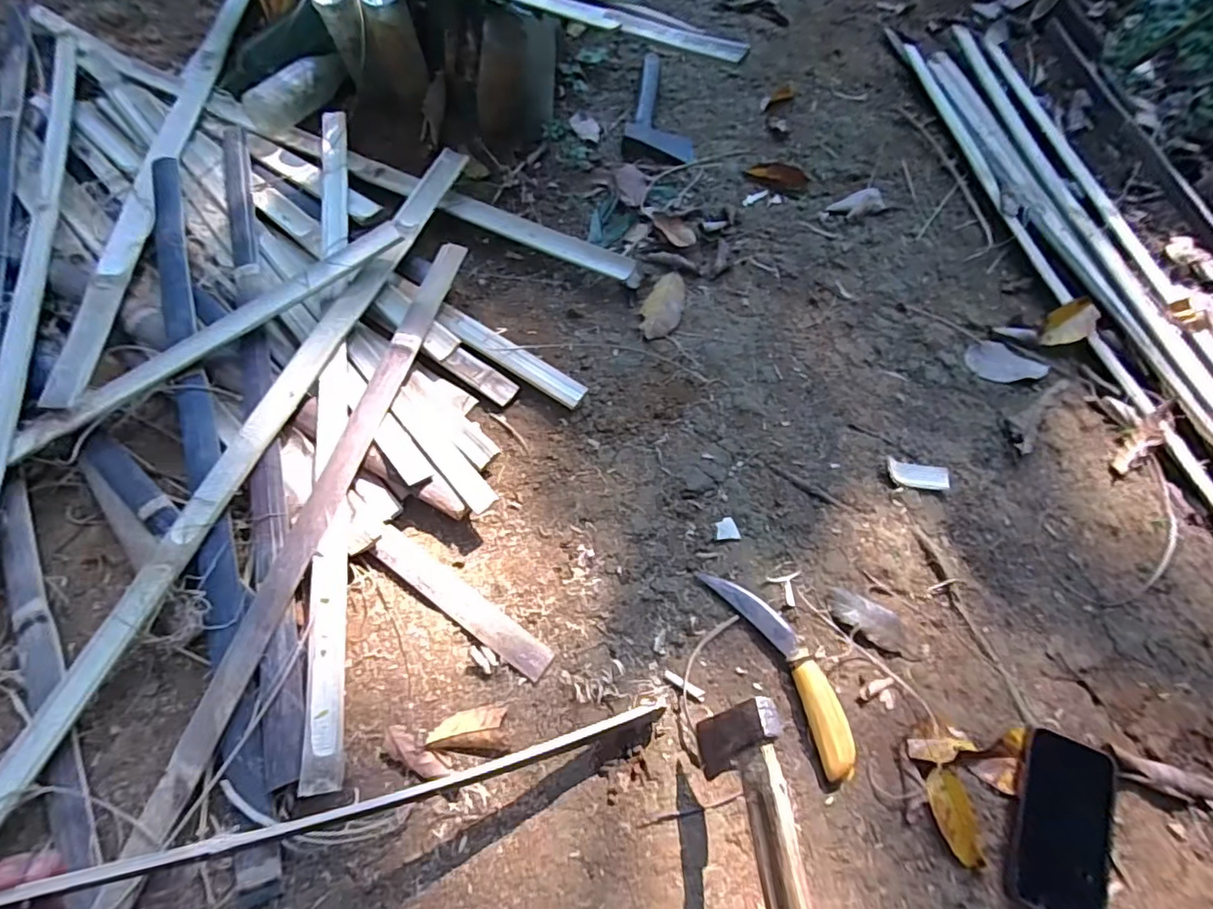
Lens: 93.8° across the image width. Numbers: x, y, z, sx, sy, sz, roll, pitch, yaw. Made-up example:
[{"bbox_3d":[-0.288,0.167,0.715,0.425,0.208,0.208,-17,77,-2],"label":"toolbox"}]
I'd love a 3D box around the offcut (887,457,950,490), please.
[{"bbox_3d":[0.368,0.025,0.670,0.070,0.015,0.032,15,60,5],"label":"offcut"}]

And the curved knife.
[{"bbox_3d":[0.176,0.203,0.558,0.049,0.020,0.214,-23,64,-16],"label":"curved knife"}]

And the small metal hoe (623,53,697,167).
[{"bbox_3d":[0.094,-0.604,0.989,0.119,0.033,0.267,4,60,-2],"label":"small metal hoe"}]

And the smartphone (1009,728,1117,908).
[{"bbox_3d":[0.404,0.327,0.498,0.078,0.008,0.144,19,71,10],"label":"smartphone"}]

